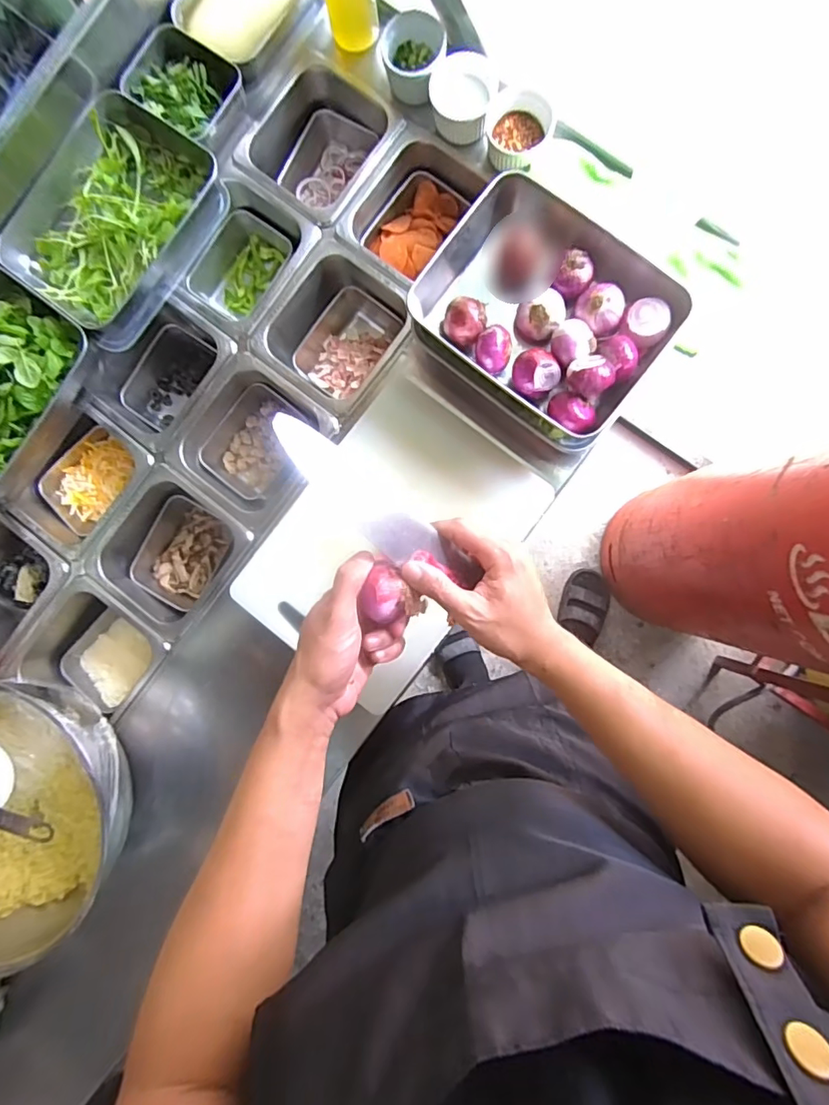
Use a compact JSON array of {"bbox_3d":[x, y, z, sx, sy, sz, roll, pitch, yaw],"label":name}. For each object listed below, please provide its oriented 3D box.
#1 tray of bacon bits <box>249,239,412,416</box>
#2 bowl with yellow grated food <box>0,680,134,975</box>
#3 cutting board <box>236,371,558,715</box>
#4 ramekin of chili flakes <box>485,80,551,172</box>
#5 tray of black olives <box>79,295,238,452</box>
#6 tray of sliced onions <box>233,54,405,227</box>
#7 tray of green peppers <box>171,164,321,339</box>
[{"bbox_3d":[-0.095,-0.279,0.689,0.161,0.104,0.173,36,92,4],"label":"tray of bacon bits"},{"bbox_3d":[-0.478,0.279,0.596,0.294,0.138,0.285,0,89,4],"label":"bowl with yellow grated food"},{"bbox_3d":[-0.031,-0.015,0.642,0.239,0.022,0.345,39,92,4],"label":"cutting board"},{"bbox_3d":[0.121,-0.502,0.621,0.070,0.047,0.068,0,89,4],"label":"ramekin of chili flakes"},{"bbox_3d":[-0.324,-0.233,0.718,0.145,0.122,0.175,37,92,4],"label":"tray of black olives"},{"bbox_3d":[-0.117,-0.523,0.701,0.169,0.098,0.178,37,92,4],"label":"tray of sliced onions"},{"bbox_3d":[-0.219,-0.379,0.705,0.152,0.098,0.172,34,92,4],"label":"tray of green peppers"}]

